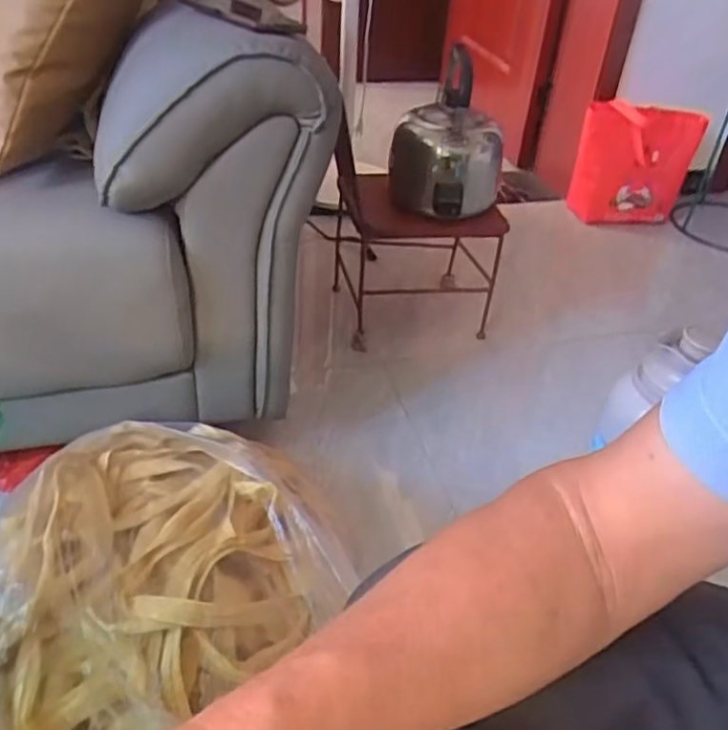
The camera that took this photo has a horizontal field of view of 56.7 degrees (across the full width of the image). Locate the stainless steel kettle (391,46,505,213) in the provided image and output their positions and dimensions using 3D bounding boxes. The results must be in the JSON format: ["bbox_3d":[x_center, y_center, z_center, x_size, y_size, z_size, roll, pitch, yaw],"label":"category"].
[{"bbox_3d":[0.162,-0.417,1.288,0.212,0.233,0.192,9,37,6],"label":"stainless steel kettle"}]

